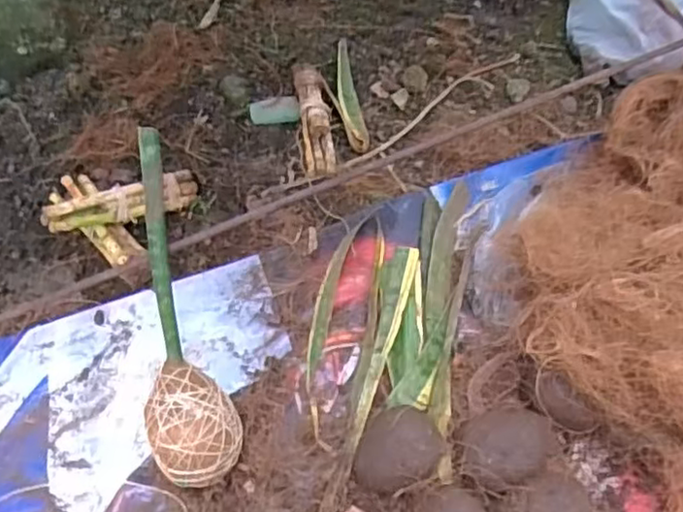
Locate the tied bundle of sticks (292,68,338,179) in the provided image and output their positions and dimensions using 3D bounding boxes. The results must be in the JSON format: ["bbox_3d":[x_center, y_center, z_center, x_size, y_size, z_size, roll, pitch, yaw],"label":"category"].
[{"bbox_3d":[-0.030,-0.152,0.716,0.034,0.024,0.140,-6,60,-6],"label":"tied bundle of sticks"}]

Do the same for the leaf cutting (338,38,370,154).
[{"bbox_3d":[0.007,-0.188,0.748,0.027,0.011,0.164,-7,60,-7],"label":"leaf cutting"}]

